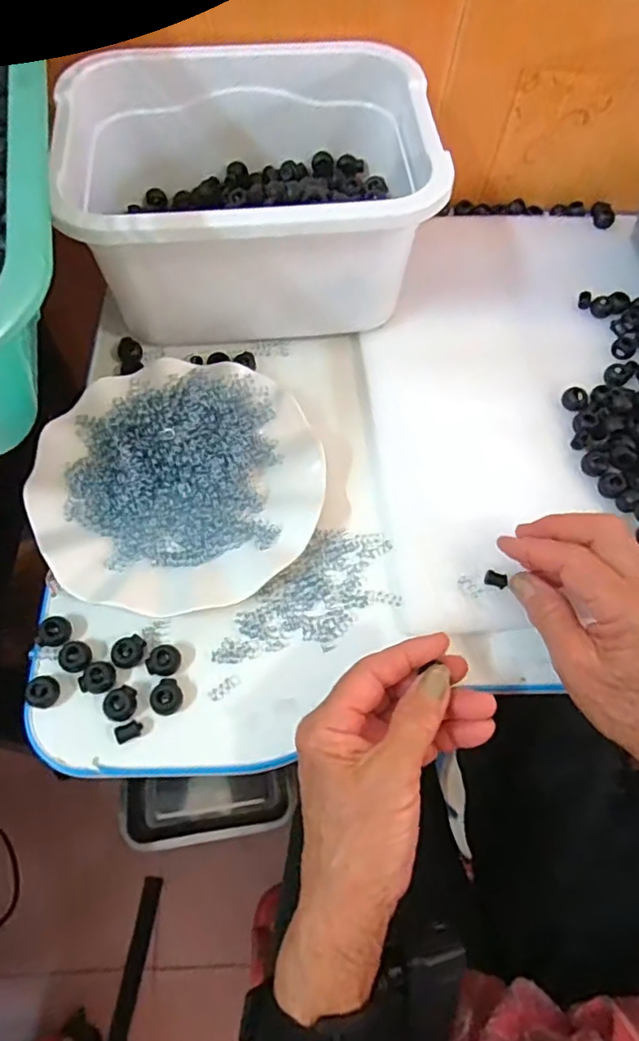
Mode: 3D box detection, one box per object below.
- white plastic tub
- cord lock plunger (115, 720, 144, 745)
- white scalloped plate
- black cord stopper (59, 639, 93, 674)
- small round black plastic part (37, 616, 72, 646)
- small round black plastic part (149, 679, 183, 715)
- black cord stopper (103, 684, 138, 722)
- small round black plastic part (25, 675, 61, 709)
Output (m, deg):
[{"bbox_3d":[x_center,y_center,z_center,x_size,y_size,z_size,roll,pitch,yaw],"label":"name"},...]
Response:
[{"bbox_3d":[-0.048,-0.234,0.431,0.242,0.108,0.183,-7,64,-7],"label":"white plastic tub"},{"bbox_3d":[-0.105,0.116,0.328,0.014,0.007,0.010,-23,67,-15],"label":"cord lock plunger"},{"bbox_3d":[-0.091,-0.030,0.390,0.179,0.032,0.173,2,63,-3],"label":"white scalloped plate"},{"bbox_3d":[-0.141,0.080,0.345,0.018,0.012,0.018,2,63,-3],"label":"black cord stopper"},{"bbox_3d":[-0.155,0.066,0.350,0.015,0.014,0.017,30,65,11],"label":"small round black plastic part"},{"bbox_3d":[-0.087,0.100,0.336,0.017,0.007,0.019,-19,66,-13],"label":"small round black plastic part"},{"bbox_3d":[-0.112,0.103,0.334,0.017,0.007,0.019,-3,64,-5],"label":"black cord stopper"},{"bbox_3d":[-0.155,0.097,0.334,0.016,0.015,0.017,2,63,-3],"label":"small round black plastic part"}]

